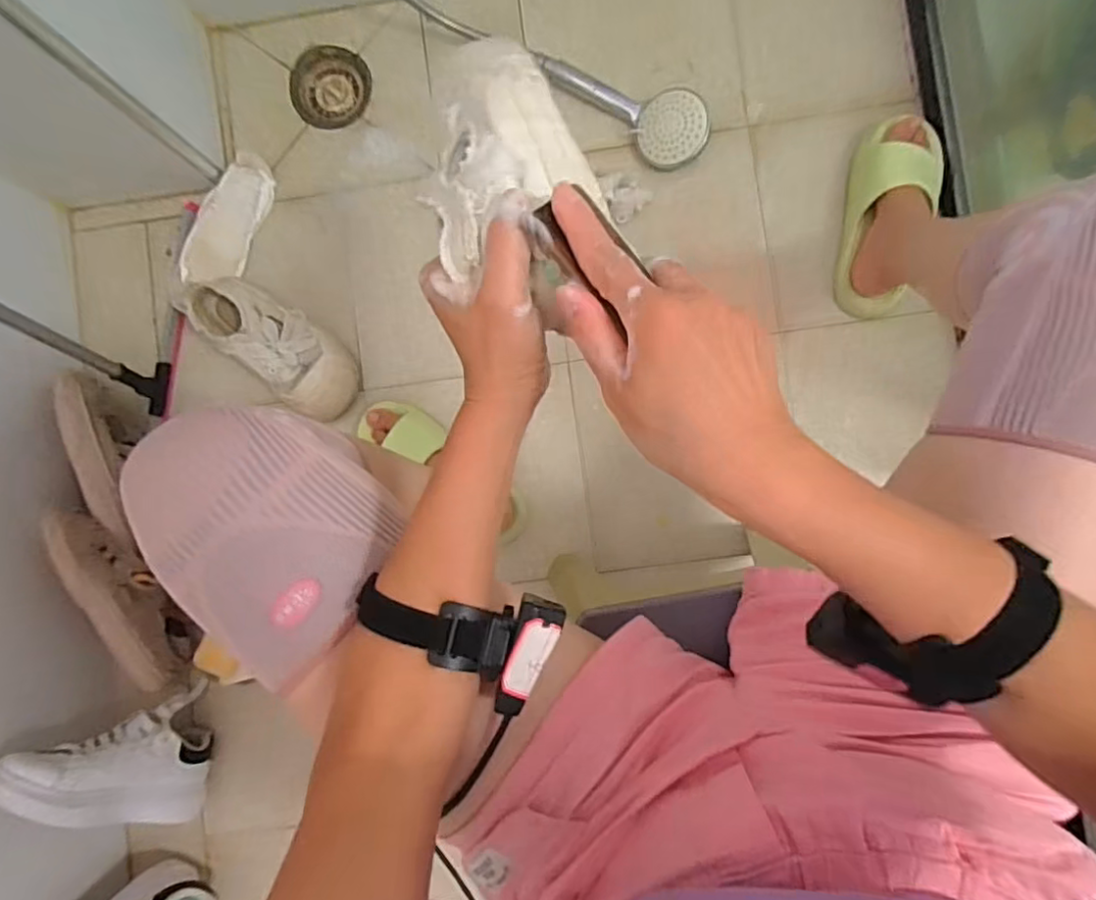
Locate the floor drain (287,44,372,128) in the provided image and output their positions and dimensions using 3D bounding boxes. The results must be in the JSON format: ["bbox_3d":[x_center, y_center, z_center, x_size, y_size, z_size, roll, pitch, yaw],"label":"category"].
[{"bbox_3d":[-0.326,-0.547,0.924,0.120,0.021,0.128,0,90,3],"label":"floor drain"}]

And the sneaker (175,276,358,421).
[{"bbox_3d":[-0.370,-0.145,0.844,0.246,0.082,0.108,43,92,2],"label":"sneaker"}]

